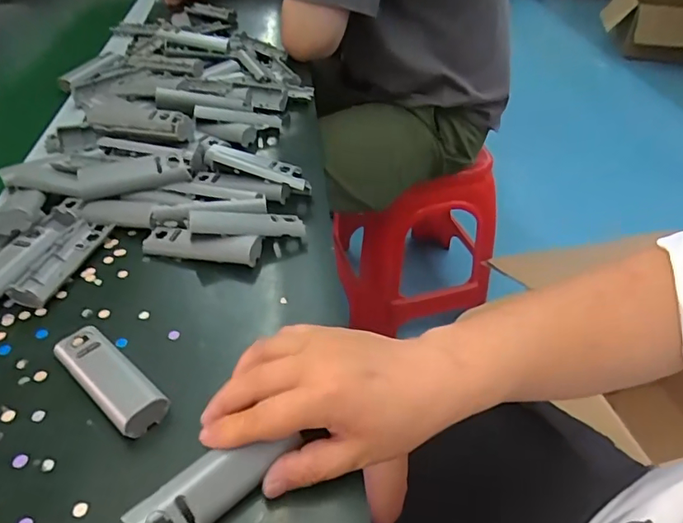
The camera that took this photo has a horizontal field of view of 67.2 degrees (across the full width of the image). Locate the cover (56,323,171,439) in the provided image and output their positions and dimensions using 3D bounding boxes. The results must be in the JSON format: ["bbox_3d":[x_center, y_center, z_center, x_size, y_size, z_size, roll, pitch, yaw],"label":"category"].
[{"bbox_3d":[-0.162,0.077,0.356,0.106,0.016,0.034,31,50,30],"label":"cover"}]

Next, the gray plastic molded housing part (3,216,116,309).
[{"bbox_3d":[-0.243,-0.004,0.450,0.035,0.025,0.108,6,41,6],"label":"gray plastic molded housing part"}]

